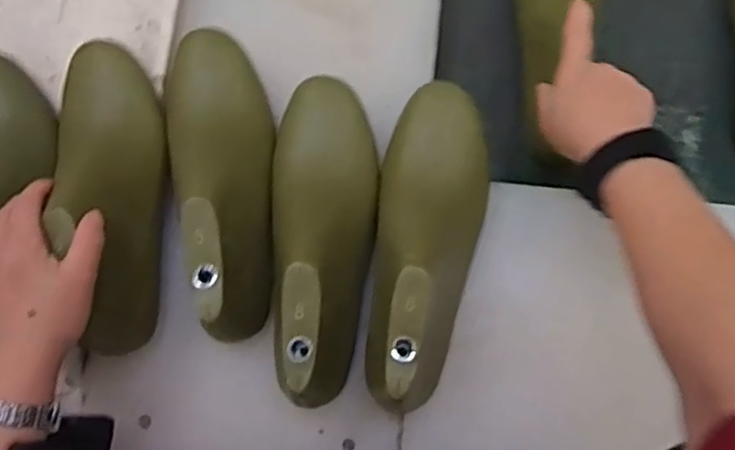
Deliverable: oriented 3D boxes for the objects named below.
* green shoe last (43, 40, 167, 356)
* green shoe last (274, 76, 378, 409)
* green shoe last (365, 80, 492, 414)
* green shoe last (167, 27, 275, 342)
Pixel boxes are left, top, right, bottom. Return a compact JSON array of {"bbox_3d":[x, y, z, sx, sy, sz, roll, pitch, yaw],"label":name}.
[{"bbox_3d":[-0.199,-0.036,0.514,0.074,0.083,0.248,-9,77,-2],"label":"green shoe last"},{"bbox_3d":[-0.031,0.003,0.503,0.077,0.098,0.248,-2,76,2],"label":"green shoe last"},{"bbox_3d":[0.045,0.007,0.497,0.080,0.093,0.246,9,77,5],"label":"green shoe last"},{"bbox_3d":[-0.106,-0.041,0.509,0.076,0.084,0.250,-11,76,-2],"label":"green shoe last"}]

